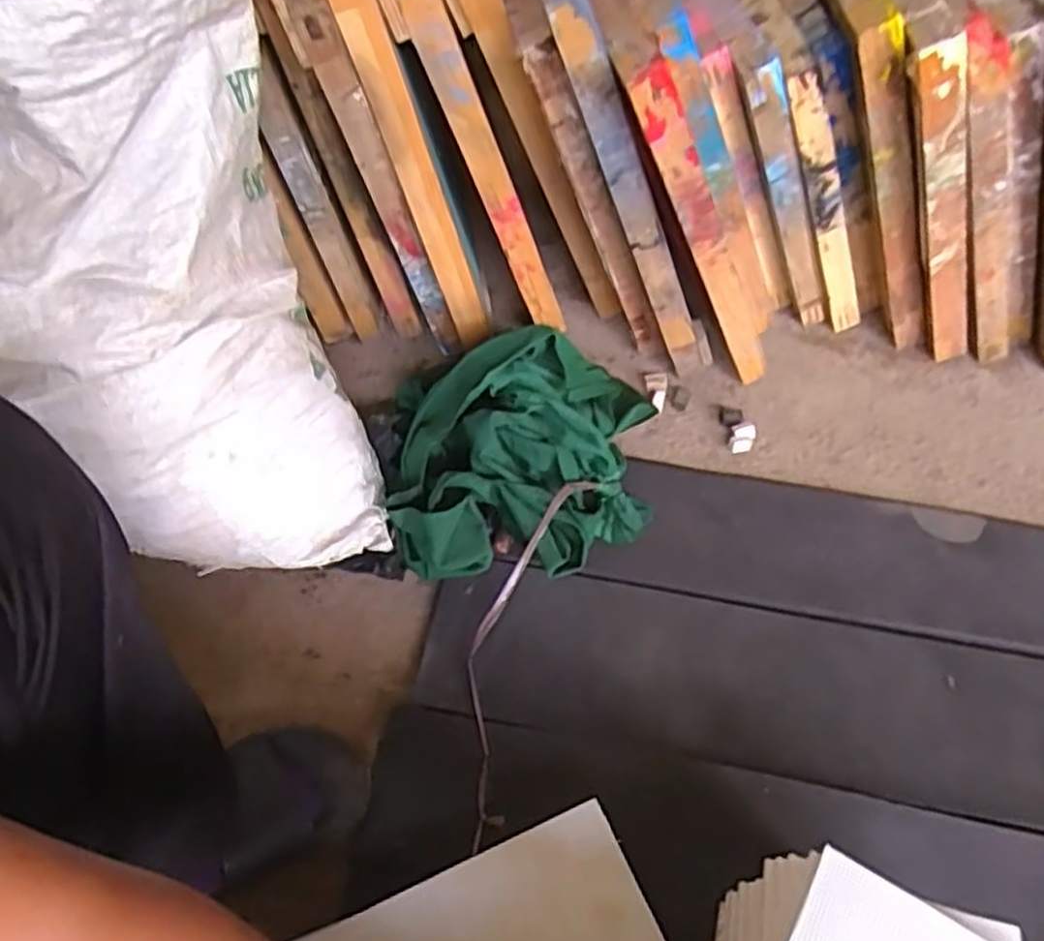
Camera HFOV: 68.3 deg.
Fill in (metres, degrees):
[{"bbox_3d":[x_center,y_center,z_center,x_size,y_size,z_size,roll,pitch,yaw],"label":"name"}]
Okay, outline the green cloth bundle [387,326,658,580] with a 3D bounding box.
[{"bbox_3d":[0.007,-0.010,0.853,0.291,0.143,0.257,-2,55,-1],"label":"green cloth bundle"}]

